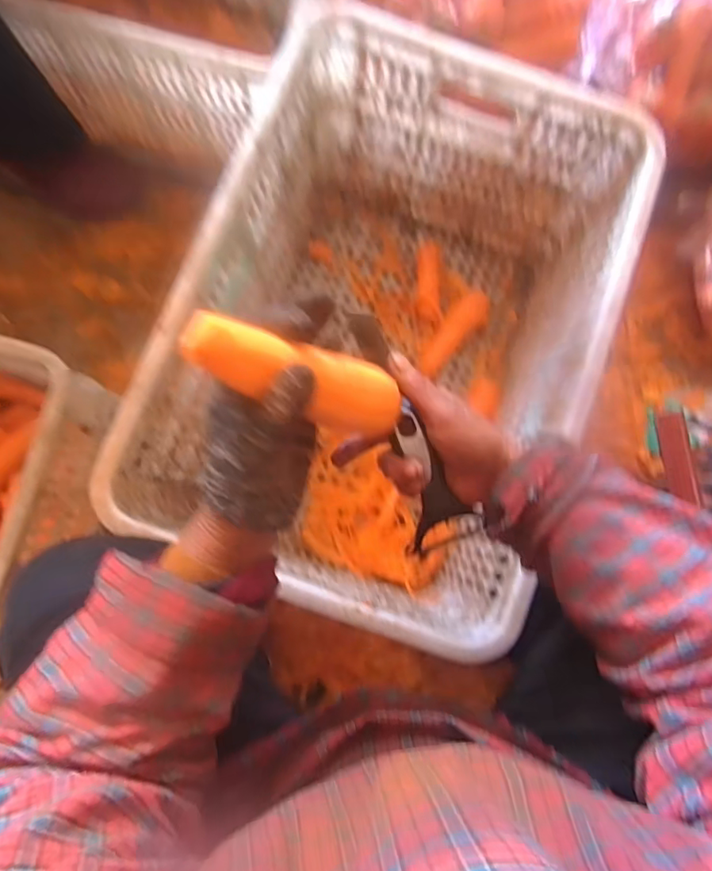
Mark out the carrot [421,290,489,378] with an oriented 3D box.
[{"bbox_3d":[0.154,-0.161,0.830,0.045,0.032,0.140,41,83,3],"label":"carrot"}]

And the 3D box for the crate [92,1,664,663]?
[{"bbox_3d":[0.039,-0.113,0.678,0.415,0.319,0.595,22,82,0],"label":"crate"}]

